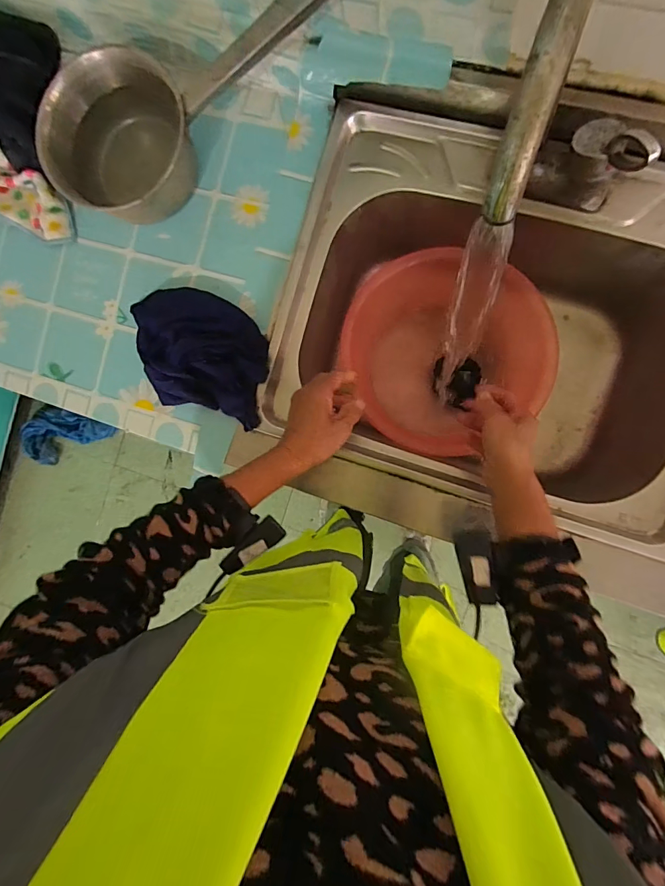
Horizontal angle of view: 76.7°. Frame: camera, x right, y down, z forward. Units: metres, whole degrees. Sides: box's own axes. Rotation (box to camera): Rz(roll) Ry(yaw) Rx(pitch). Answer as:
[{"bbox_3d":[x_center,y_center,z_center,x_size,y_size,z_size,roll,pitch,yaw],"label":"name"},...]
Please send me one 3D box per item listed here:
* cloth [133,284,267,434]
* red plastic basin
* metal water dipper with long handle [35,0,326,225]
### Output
[{"bbox_3d":[-0.174,-0.116,0.538,0.191,0.047,0.149,17,95,9],"label":"cloth"},{"bbox_3d":[0.160,-0.116,0.615,0.282,0.160,0.254,7,93,9],"label":"red plastic basin"},{"bbox_3d":[-0.134,-0.361,0.454,0.404,0.118,0.152,-7,91,26],"label":"metal water dipper with long handle"}]

